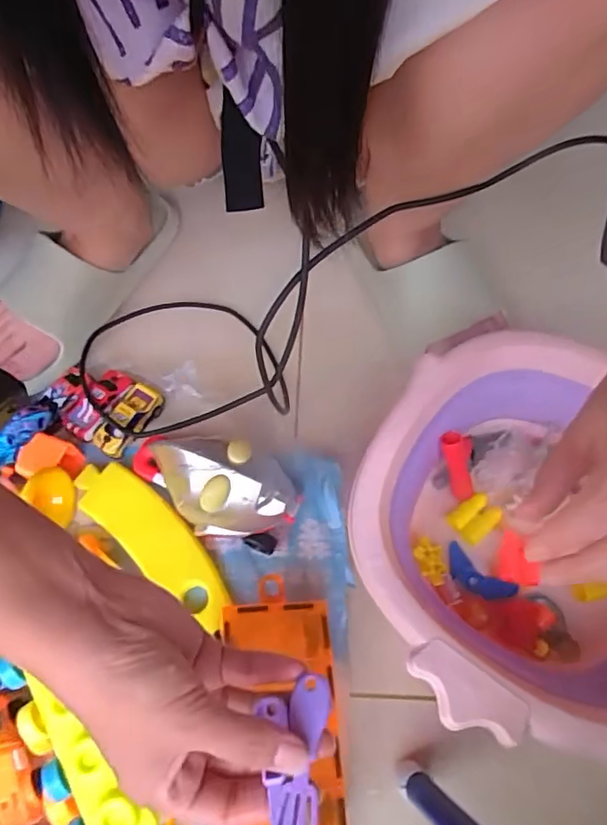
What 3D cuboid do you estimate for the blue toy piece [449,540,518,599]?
[{"bbox_3d":[0.138,0.130,0.433,0.058,0.004,0.026,36,68,16],"label":"blue toy piece"}]

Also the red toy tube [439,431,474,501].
[{"bbox_3d":[0.126,0.043,0.452,0.019,0.062,0.020,-23,29,-11],"label":"red toy tube"}]

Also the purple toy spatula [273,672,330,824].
[{"bbox_3d":[0.000,0.155,0.248,0.018,0.007,0.066,8,53,2],"label":"purple toy spatula"}]

